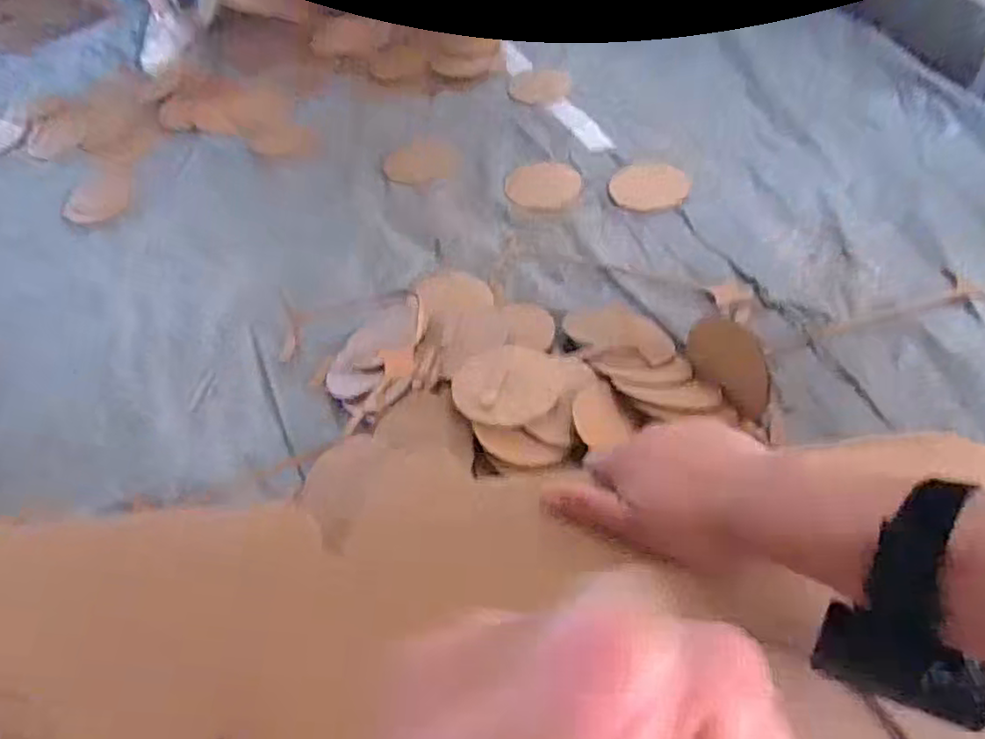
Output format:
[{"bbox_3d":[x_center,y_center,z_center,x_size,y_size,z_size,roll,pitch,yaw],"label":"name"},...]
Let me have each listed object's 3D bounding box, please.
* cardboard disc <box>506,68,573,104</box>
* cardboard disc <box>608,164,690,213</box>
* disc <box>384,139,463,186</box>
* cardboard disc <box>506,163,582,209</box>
[{"bbox_3d":[0.128,-0.756,1.795,0.156,0.009,0.170,-1,55,1],"label":"cardboard disc"},{"bbox_3d":[0.335,-0.391,1.433,0.160,0.004,0.153,-3,52,4],"label":"cardboard disc"},{"bbox_3d":[-0.166,-0.502,1.643,0.166,0.007,0.193,-37,55,-15],"label":"disc"},{"bbox_3d":[0.117,-0.422,1.526,0.164,0.004,0.176,-3,52,4],"label":"cardboard disc"}]

